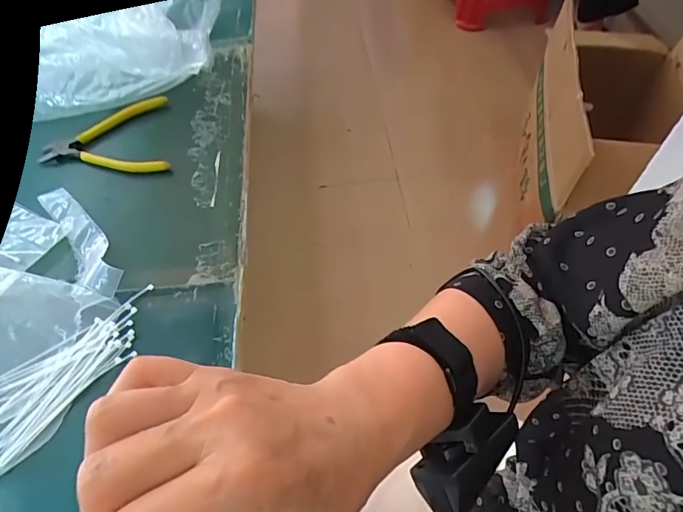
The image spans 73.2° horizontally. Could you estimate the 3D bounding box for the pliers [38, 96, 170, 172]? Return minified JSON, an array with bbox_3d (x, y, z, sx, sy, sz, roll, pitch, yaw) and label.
[{"bbox_3d":[-0.267,-0.123,0.519,0.141,0.023,0.112,-15,55,-6],"label":"pliers"}]

